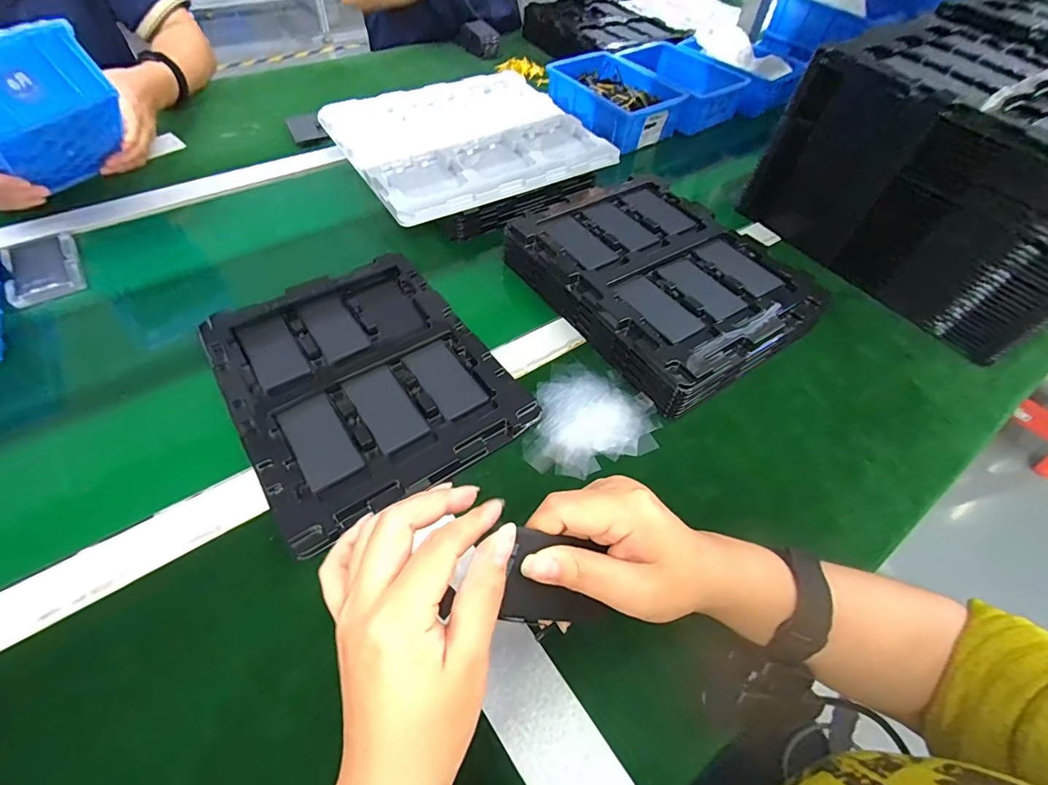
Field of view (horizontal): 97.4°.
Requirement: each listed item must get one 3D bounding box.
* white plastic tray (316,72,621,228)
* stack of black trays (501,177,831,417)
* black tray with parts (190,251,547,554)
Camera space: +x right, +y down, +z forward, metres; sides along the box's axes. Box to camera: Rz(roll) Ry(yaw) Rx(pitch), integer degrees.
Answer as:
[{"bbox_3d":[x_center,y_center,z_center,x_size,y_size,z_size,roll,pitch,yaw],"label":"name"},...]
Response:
[{"bbox_3d":[-0.078,-0.349,0.630,0.319,0.029,0.289,-26,60,-21],"label":"white plastic tray"},{"bbox_3d":[0.143,-0.131,0.492,0.216,0.048,0.277,-28,61,-22],"label":"stack of black trays"},{"bbox_3d":[-0.149,-0.022,0.420,0.217,0.018,0.268,-29,61,-23],"label":"black tray with parts"}]

